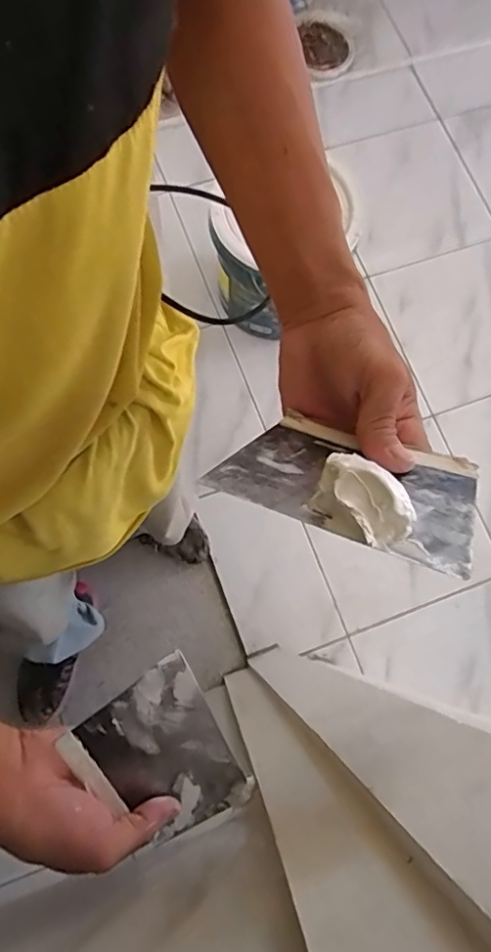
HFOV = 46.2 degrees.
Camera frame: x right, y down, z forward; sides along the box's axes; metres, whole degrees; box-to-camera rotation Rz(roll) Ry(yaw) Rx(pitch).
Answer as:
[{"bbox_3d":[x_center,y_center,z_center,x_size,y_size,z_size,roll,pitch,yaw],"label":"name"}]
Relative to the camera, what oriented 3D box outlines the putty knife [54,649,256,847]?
[{"bbox_3d":[-0.056,0.196,0.394,0.089,0.006,0.136,-29,113,-11],"label":"putty knife"}]

